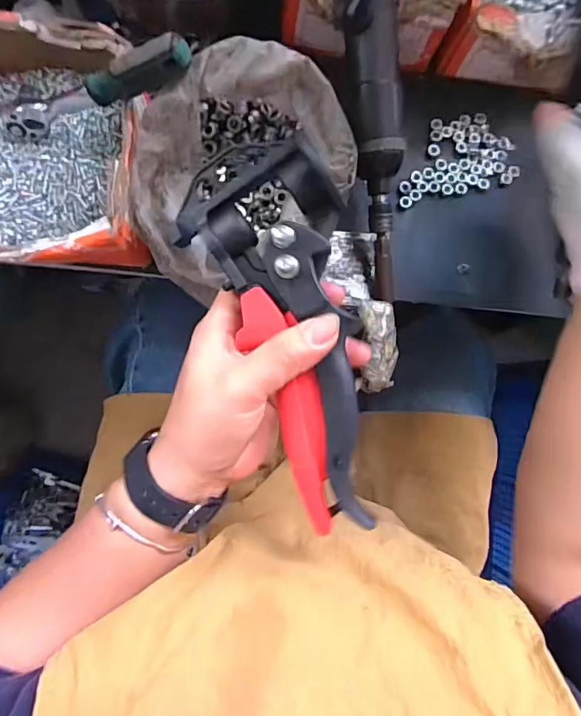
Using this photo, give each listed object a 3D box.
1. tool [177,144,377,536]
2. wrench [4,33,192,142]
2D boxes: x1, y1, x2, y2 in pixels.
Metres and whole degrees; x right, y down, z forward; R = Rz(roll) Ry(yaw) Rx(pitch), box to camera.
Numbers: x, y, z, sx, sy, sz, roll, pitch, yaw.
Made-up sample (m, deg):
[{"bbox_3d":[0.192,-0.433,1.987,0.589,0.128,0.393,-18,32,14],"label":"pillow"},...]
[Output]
[{"bbox_3d":[-0.002,-0.009,0.247,0.077,0.036,0.203,-15,93,-8],"label":"tool"},{"bbox_3d":[-0.126,-0.177,0.311,0.143,0.036,0.031,-5,84,25],"label":"wrench"}]

